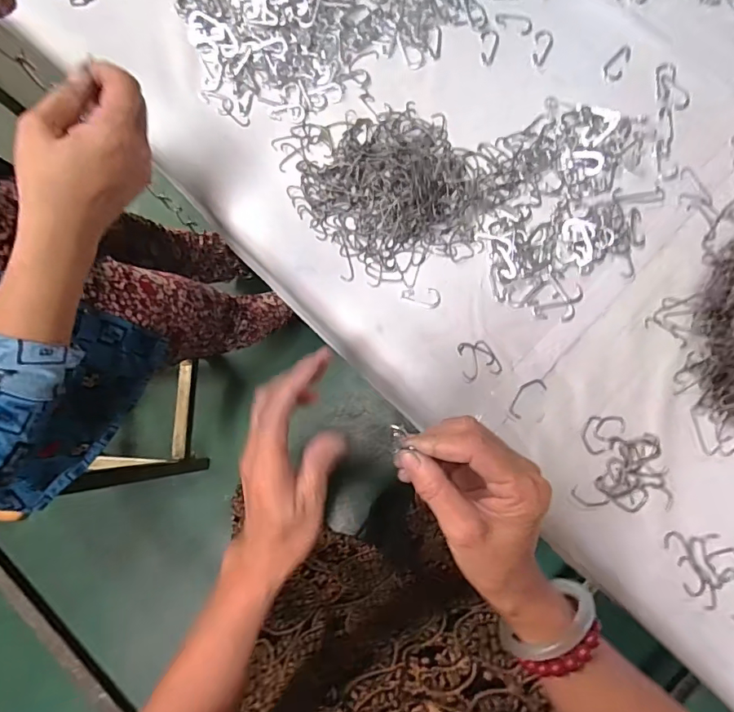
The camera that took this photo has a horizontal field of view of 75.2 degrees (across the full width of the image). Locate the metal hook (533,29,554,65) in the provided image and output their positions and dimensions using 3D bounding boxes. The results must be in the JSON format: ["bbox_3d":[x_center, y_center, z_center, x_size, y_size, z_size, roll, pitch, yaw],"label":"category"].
[{"bbox_3d":[0.172,-0.304,0.468,0.016,0.004,0.035,18,87,5],"label":"metal hook"}]

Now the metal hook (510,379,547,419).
[{"bbox_3d":[0.143,0.036,0.428,0.018,0.004,0.041,43,89,6],"label":"metal hook"}]

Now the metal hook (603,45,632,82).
[{"bbox_3d":[0.243,-0.285,0.462,0.018,0.004,0.037,28,88,6],"label":"metal hook"}]

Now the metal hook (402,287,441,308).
[{"bbox_3d":[0.052,-0.057,0.445,0.035,0.004,0.019,19,87,5],"label":"metal hook"}]

